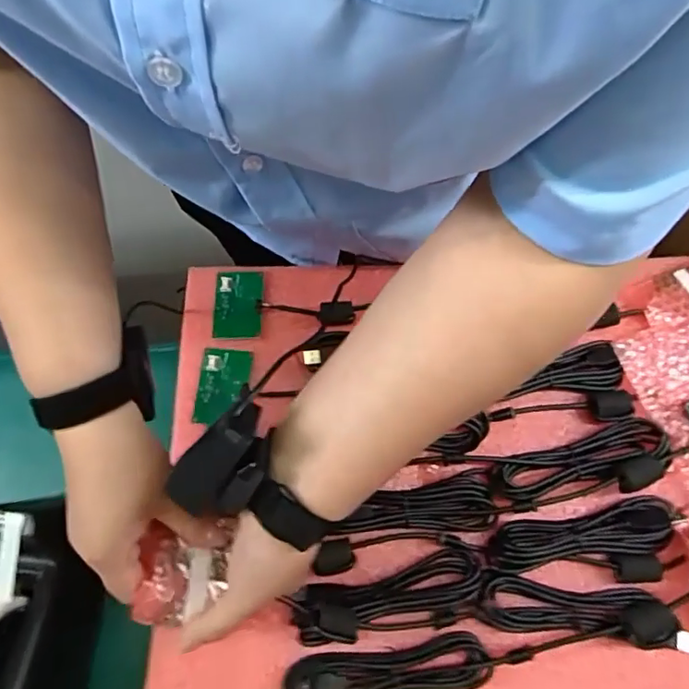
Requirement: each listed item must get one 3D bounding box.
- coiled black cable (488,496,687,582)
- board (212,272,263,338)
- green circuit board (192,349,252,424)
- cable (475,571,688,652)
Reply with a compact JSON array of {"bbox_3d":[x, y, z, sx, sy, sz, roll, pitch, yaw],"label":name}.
[{"bbox_3d":[0.187,0.155,0.428,0.146,0.020,0.059,-2,70,-4],"label":"coiled black cable"},{"bbox_3d":[-0.100,-0.038,0.513,0.044,0.004,0.066,0,70,-3],"label":"board"},{"bbox_3d":[-0.108,0.037,0.485,0.044,0.007,0.067,5,70,-1],"label":"green circuit board"},{"bbox_3d":[0.181,0.200,0.407,0.155,0.024,0.037,8,70,0],"label":"cable"}]

